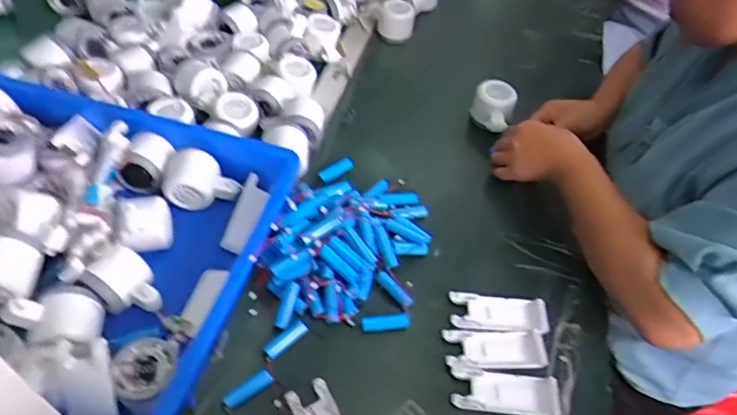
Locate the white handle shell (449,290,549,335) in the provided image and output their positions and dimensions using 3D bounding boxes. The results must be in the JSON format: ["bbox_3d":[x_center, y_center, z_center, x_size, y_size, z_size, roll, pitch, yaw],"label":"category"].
[{"bbox_3d":[0.143,0.116,0.589,0.104,0.012,0.041,8,51,-1],"label":"white handle shell"}]

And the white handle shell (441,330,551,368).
[{"bbox_3d":[0.134,0.147,0.566,0.106,0.010,0.041,2,51,-5],"label":"white handle shell"}]

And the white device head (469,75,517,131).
[{"bbox_3d":[0.175,-0.141,0.758,0.060,0.052,0.059,19,52,8],"label":"white device head"}]

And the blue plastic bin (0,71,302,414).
[{"bbox_3d":[-0.371,0.005,0.569,0.528,0.095,0.355,17,51,7],"label":"blue plastic bin"}]

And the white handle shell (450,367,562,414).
[{"bbox_3d":[0.137,0.184,0.539,0.105,0.012,0.041,7,51,-2],"label":"white handle shell"}]

